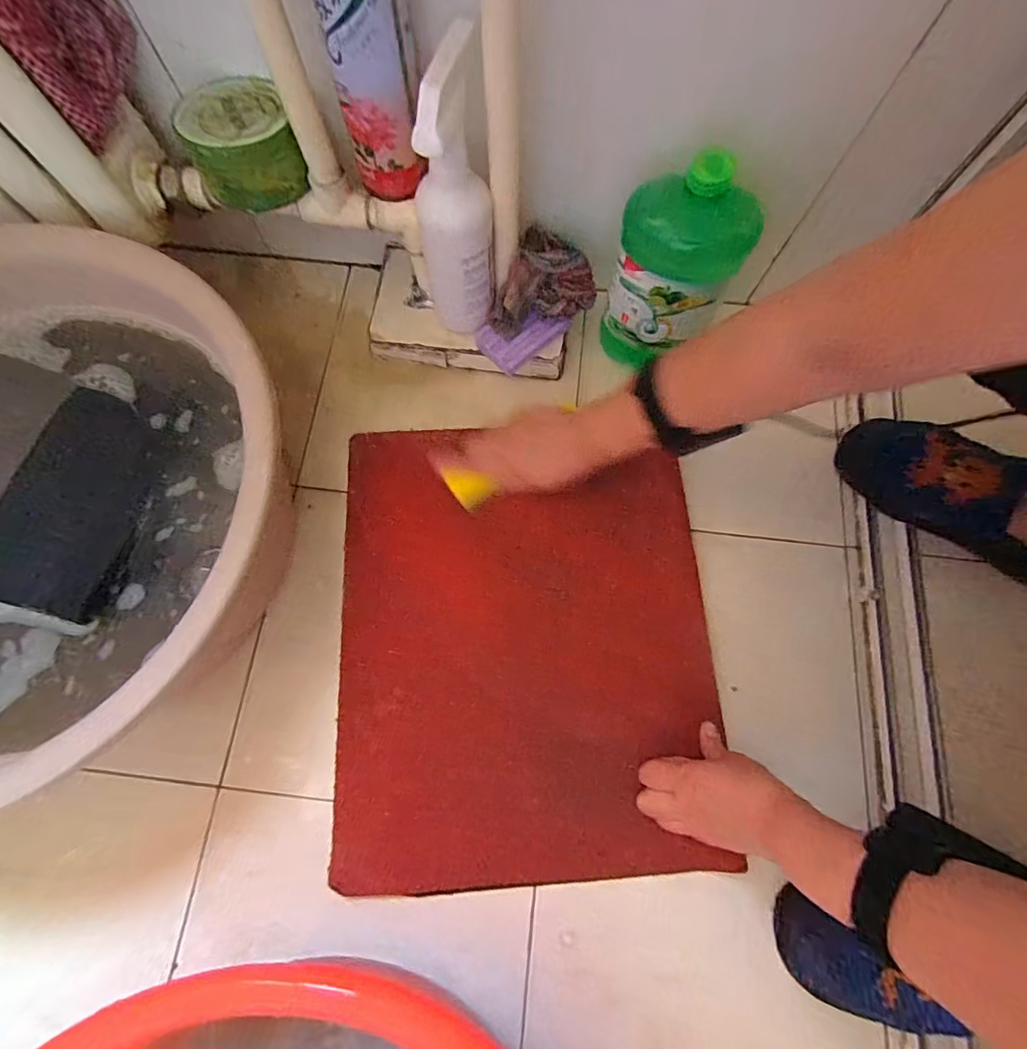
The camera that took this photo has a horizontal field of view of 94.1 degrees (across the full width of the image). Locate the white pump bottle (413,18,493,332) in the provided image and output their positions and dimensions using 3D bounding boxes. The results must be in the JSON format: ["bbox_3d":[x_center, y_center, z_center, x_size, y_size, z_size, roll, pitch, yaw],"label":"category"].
[{"bbox_3d":[-0.051,-0.278,0.432,0.062,0.223,0.076,-3,74,-2],"label":"white pump bottle"}]

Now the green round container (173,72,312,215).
[{"bbox_3d":[-0.237,-0.336,0.418,0.086,0.056,0.102,-22,76,-7],"label":"green round container"}]

